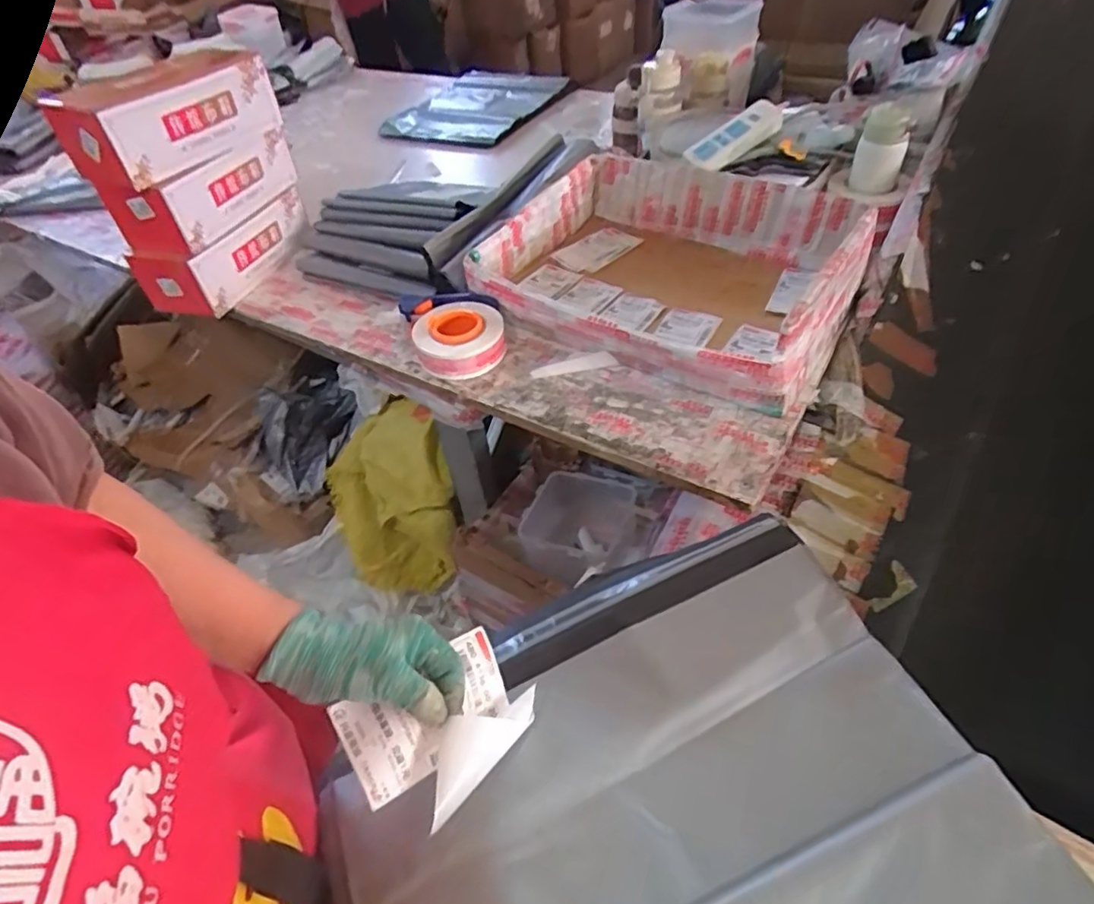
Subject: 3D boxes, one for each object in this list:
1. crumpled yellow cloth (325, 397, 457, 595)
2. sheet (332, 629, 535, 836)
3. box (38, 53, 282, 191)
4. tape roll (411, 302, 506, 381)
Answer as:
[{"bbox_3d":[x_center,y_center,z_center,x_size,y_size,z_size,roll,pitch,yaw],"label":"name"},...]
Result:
[{"bbox_3d":[-0.342,0.083,1.310,0.253,0.383,0.310,-22,48,-14],"label":"crumpled yellow cloth"},{"bbox_3d":[-0.073,0.209,0.462,0.147,0.036,0.102,-19,53,-34],"label":"sheet"},{"bbox_3d":[-0.608,-0.561,0.988,0.168,0.130,0.307,16,50,20],"label":"box"},{"bbox_3d":[-0.132,-0.163,0.913,0.135,0.062,0.135,-3,46,3],"label":"tape roll"}]

